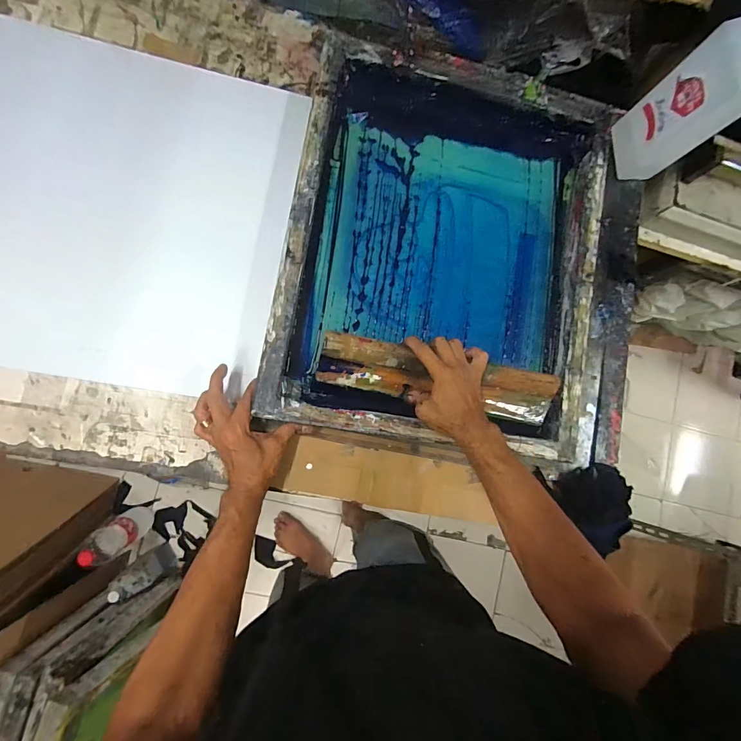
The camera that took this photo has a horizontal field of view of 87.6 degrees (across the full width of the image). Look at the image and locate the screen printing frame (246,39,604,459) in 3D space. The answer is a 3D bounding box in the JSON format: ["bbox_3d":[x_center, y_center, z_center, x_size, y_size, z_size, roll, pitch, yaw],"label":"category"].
[{"bbox_3d":[0.116,-0.167,0.566,0.451,0.050,0.539,10,85,-8],"label":"screen printing frame"}]

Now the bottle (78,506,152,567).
[{"bbox_3d":[-0.692,0.454,1.064,0.079,0.305,0.085,1,85,-9],"label":"bottle"}]

